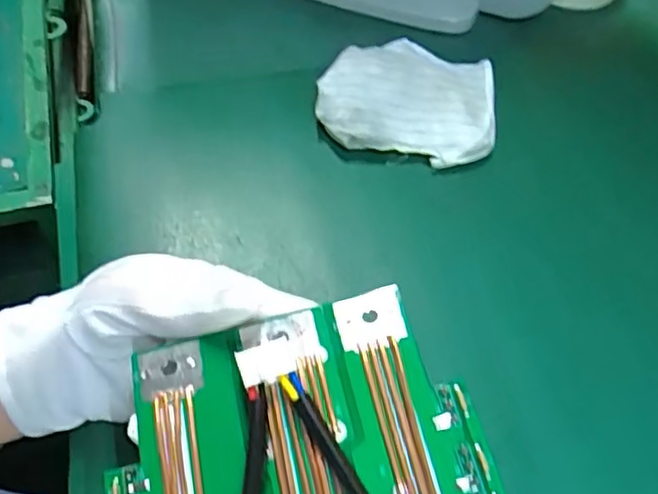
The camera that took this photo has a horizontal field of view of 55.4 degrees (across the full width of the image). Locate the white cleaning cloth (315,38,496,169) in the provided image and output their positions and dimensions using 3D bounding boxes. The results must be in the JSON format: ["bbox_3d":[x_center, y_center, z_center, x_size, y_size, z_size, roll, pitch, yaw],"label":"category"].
[{"bbox_3d":[0.057,-0.108,0.446,0.121,0.030,0.099,9,56,3],"label":"white cleaning cloth"}]

